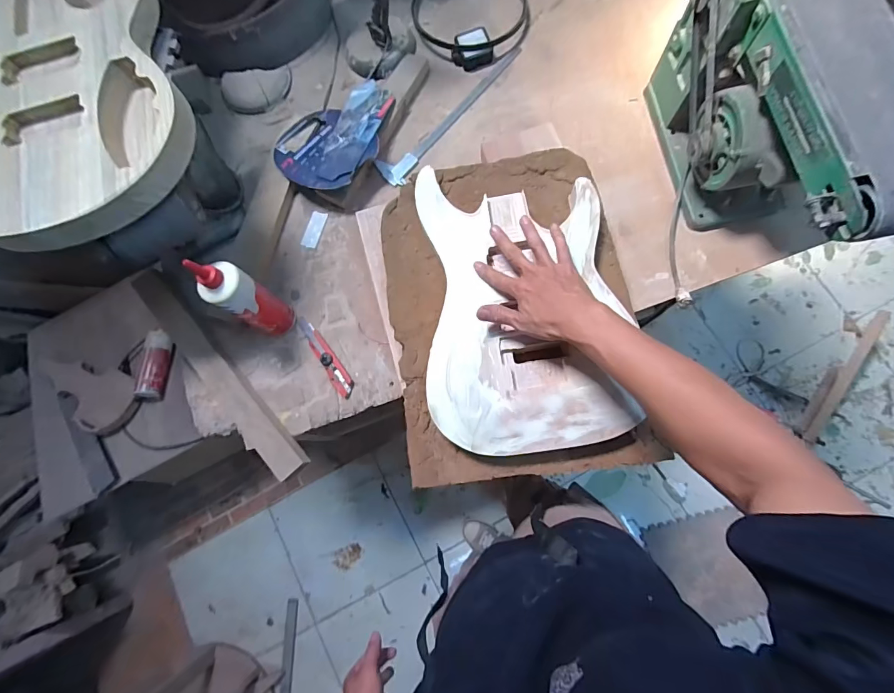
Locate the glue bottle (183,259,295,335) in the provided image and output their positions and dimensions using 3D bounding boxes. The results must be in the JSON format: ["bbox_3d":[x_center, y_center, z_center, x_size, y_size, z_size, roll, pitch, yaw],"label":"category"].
[{"bbox_3d":[-0.316,-0.072,0.660,0.066,0.220,0.071,-1,79,5],"label":"glue bottle"}]

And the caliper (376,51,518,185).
[{"bbox_3d":[0.011,-0.459,0.822,0.365,0.009,0.061,-44,79,-4],"label":"caliper"}]

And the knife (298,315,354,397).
[{"bbox_3d":[-0.220,0.014,0.742,0.031,0.014,0.172,-35,78,-2],"label":"knife"}]

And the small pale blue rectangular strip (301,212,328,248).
[{"bbox_3d":[-0.260,-0.229,0.813,0.035,0.005,0.075,14,76,8],"label":"small pale blue rectangular strip"}]

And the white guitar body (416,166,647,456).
[{"bbox_3d":[0.101,-0.057,0.584,0.262,0.049,0.395,-4,84,3],"label":"white guitar body"}]

